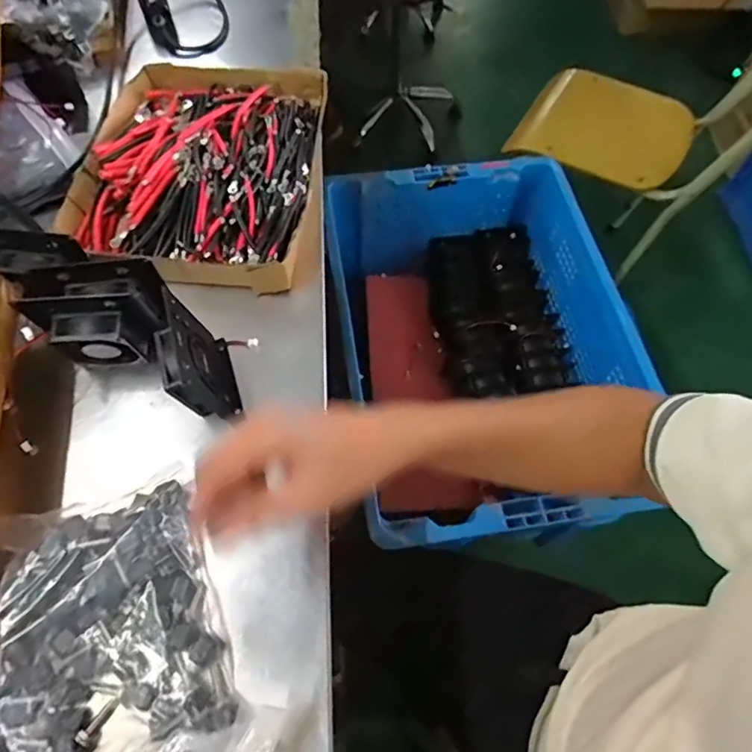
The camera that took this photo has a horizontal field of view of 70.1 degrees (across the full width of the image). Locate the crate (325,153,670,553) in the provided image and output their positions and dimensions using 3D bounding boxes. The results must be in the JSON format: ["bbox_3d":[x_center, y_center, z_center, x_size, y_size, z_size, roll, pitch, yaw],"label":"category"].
[{"bbox_3d":[0.148,-0.036,0.810,0.372,0.217,0.564,-7,61,-5],"label":"crate"}]

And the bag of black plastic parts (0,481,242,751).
[{"bbox_3d":[-0.188,0.173,0.368,0.146,0.035,0.185,-18,63,-11],"label":"bag of black plastic parts"}]

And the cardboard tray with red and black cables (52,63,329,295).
[{"bbox_3d":[-0.188,-0.242,0.583,0.265,0.039,0.325,5,61,2],"label":"cardboard tray with red and black cables"}]

